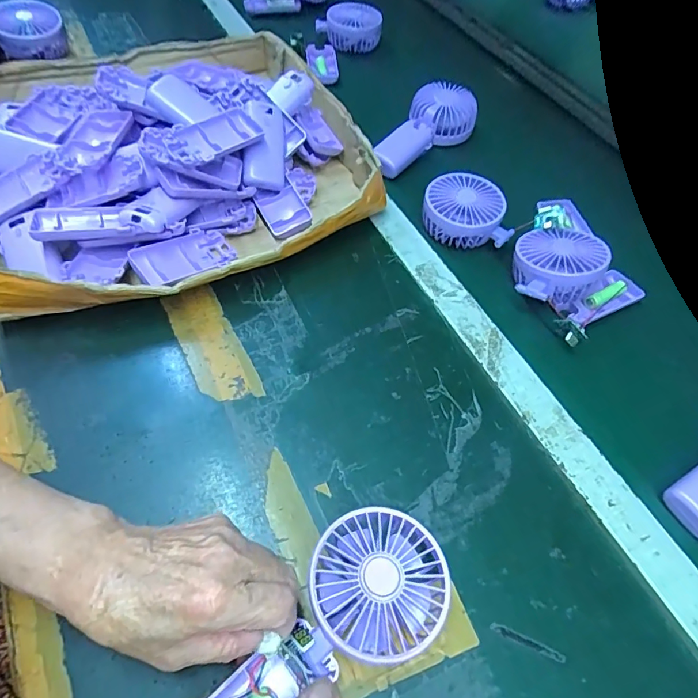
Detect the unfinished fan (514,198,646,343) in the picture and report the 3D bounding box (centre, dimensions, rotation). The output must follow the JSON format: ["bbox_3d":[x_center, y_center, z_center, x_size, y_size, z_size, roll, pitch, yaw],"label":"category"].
[{"bbox_3d":[0.221,-0.084,0.465,0.124,0.047,0.128,-32,65,-23],"label":"unfinished fan"}]

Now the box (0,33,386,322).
[{"bbox_3d":[-0.197,-0.226,0.498,0.391,0.085,0.401,-24,62,-19],"label":"box"}]

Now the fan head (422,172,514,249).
[{"bbox_3d":[0.131,-0.157,0.512,0.093,0.035,0.079,11,57,2],"label":"fan head"}]

